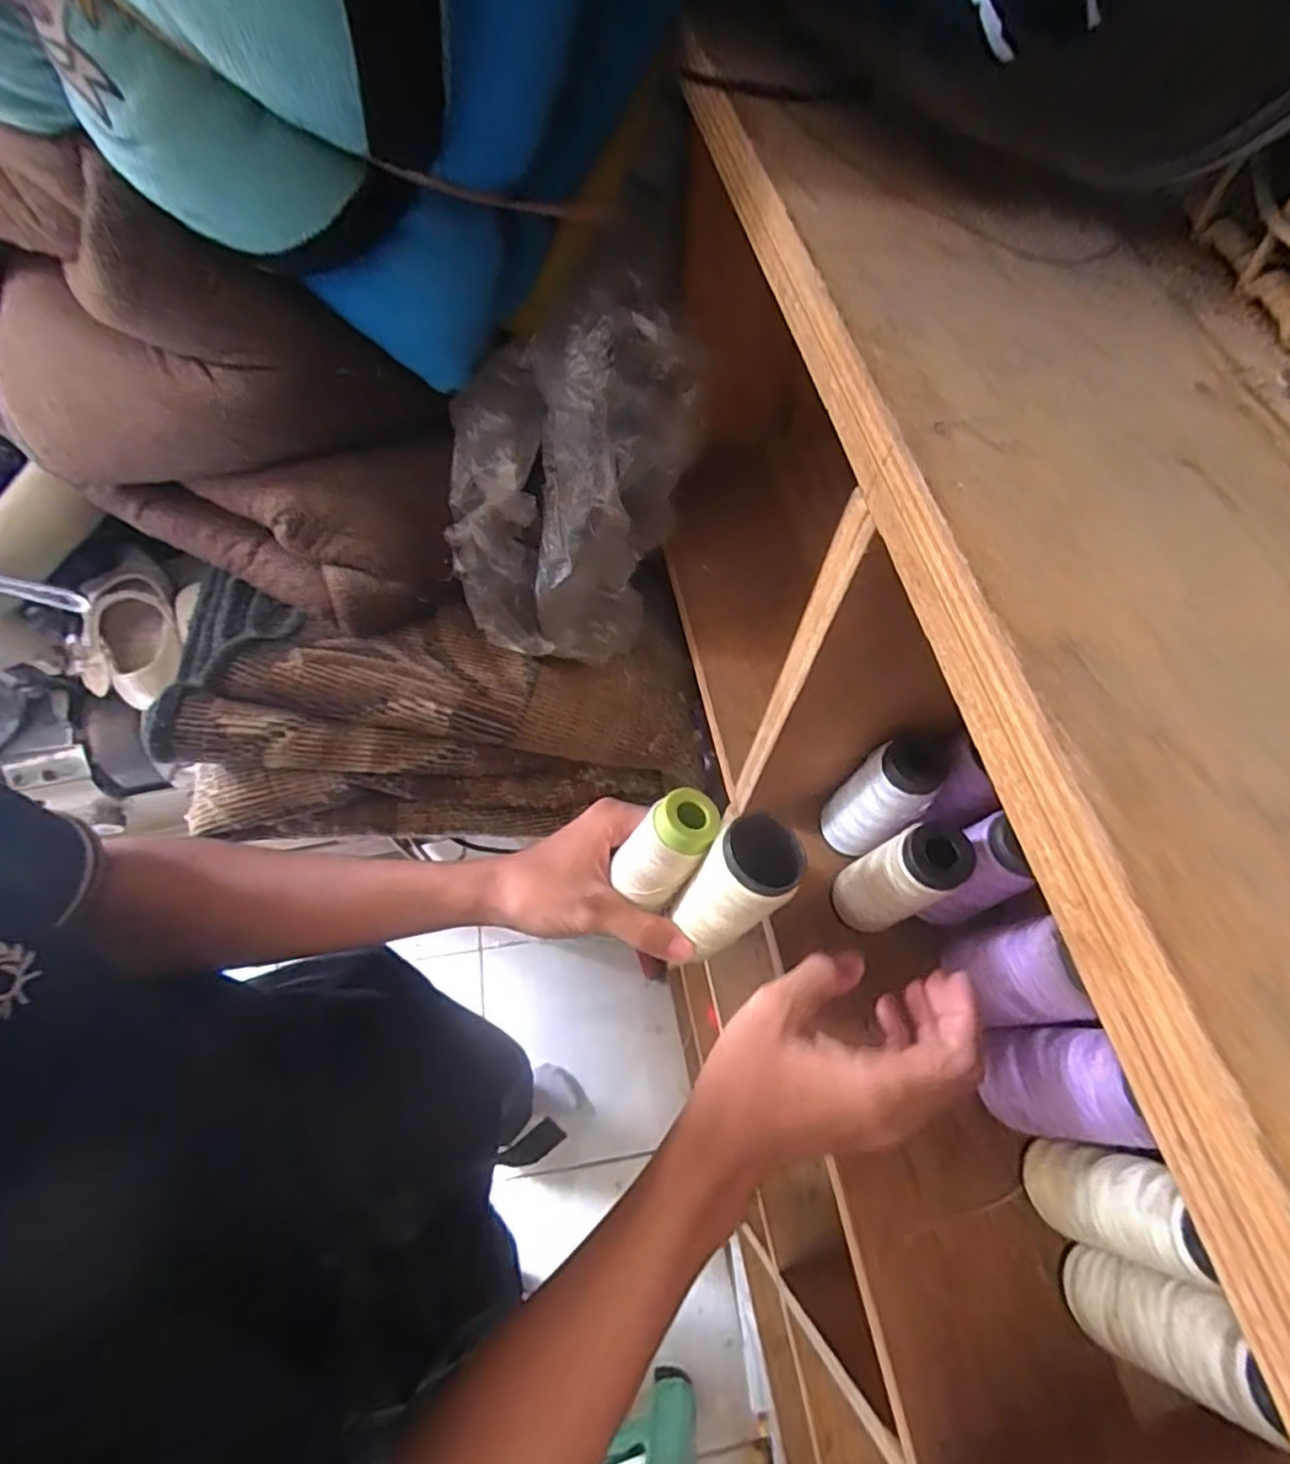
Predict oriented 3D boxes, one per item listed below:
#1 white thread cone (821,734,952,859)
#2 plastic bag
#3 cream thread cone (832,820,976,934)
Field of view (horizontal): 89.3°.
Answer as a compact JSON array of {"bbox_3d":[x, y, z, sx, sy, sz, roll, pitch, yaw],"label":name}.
[{"bbox_3d":[0.130,0.038,0.361,0.030,0.106,0.036,-31,69,-15],"label":"white thread cone"},{"bbox_3d":[-0.063,-0.155,0.444,0.123,0.210,0.153,36,69,15],"label":"plastic bag"},{"bbox_3d":[0.131,0.079,0.343,0.032,0.112,0.036,-23,67,-12],"label":"cream thread cone"}]

